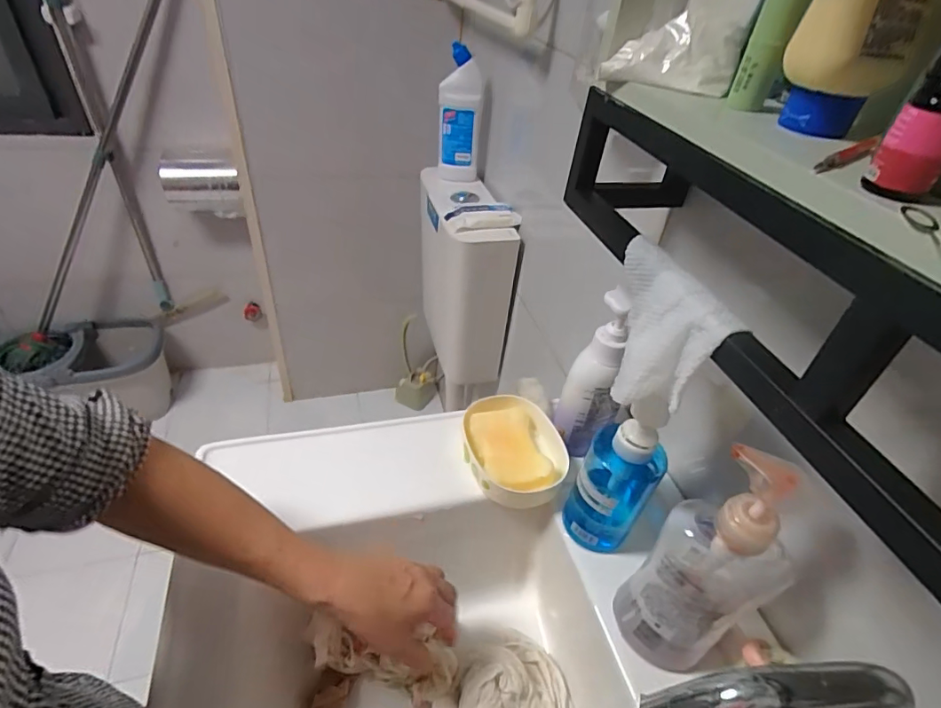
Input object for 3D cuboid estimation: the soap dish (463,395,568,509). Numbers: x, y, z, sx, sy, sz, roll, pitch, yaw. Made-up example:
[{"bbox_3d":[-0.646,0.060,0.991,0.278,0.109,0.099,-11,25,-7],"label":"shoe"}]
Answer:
[{"bbox_3d":[0.049,0.110,0.575,0.114,0.032,0.142,-5,42,-13],"label":"soap dish"}]

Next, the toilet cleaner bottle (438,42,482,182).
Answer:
[{"bbox_3d":[-0.024,-0.476,1.013,0.086,0.236,0.067,0,41,-7],"label":"toilet cleaner bottle"}]

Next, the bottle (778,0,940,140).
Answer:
[{"bbox_3d":[0.206,-0.171,0.264,0.053,0.094,0.050,30,46,24],"label":"bottle"}]

